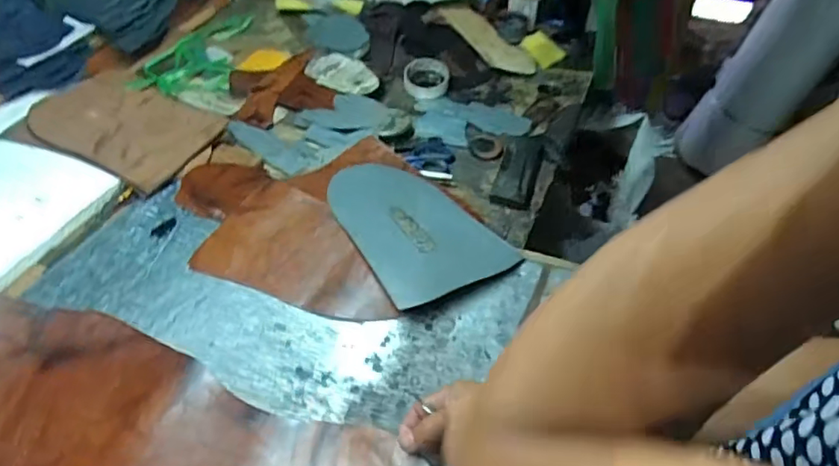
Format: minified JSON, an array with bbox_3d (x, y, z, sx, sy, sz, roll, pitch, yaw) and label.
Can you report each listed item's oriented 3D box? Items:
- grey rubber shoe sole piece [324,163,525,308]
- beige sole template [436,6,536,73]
[{"bbox_3d":[-0.013,-0.019,0.741,0.160,0.022,0.276,-22,47,-19],"label":"grey rubber shoe sole piece"},{"bbox_3d":[0.136,-0.392,1.129,0.227,0.022,0.086,43,54,14],"label":"beige sole template"}]

